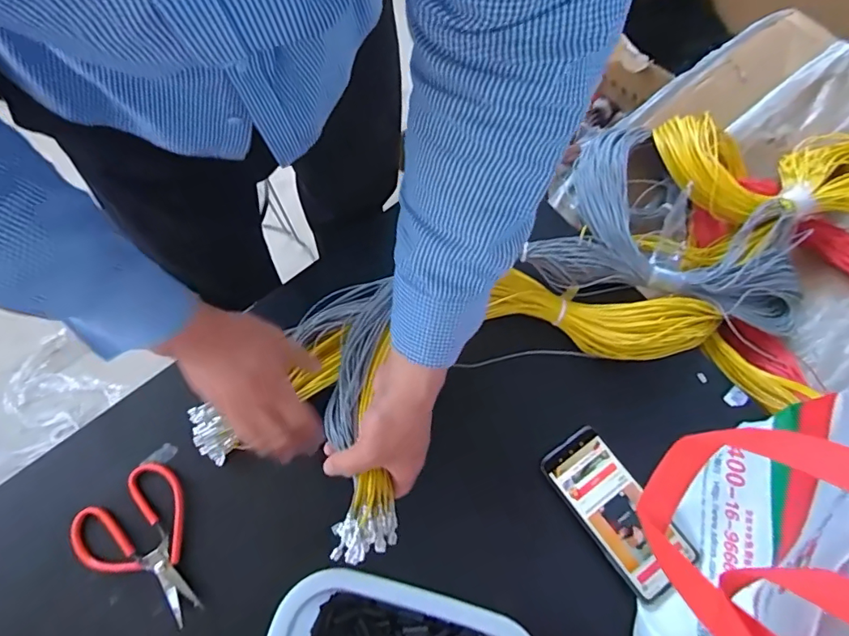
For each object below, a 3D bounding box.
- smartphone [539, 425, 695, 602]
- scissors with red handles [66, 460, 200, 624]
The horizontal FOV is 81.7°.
[{"bbox_3d":[0.201,0.203,0.520,0.075,0.017,0.166,-31,77,-12],"label":"smartphone"},{"bbox_3d":[-0.281,0.236,0.501,0.111,0.010,0.153,-42,75,-14],"label":"scissors with red handles"}]

